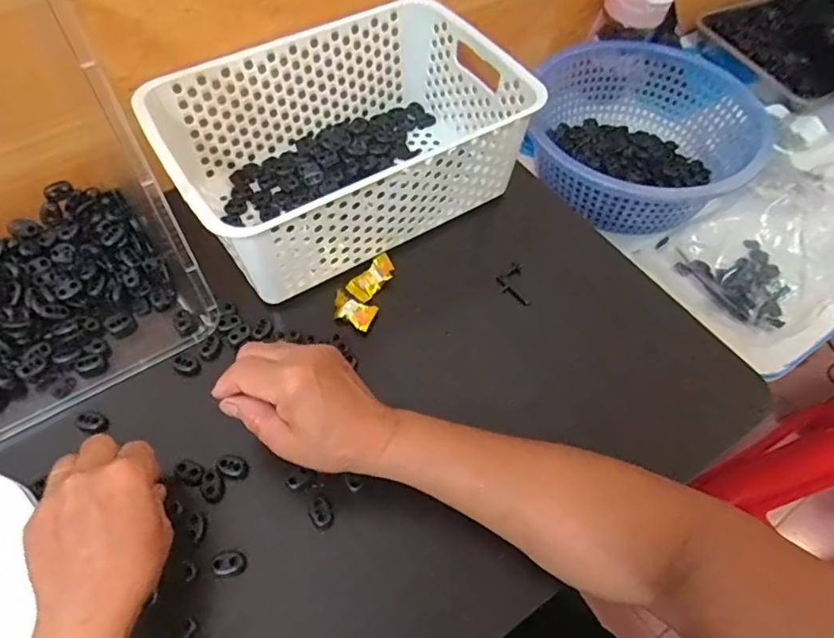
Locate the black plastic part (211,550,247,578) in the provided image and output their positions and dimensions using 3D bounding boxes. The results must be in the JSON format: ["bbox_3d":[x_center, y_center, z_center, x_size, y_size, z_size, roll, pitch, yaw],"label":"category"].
[{"bbox_3d":[-0.125,0.163,0.375,0.022,0.009,0.015,-11,58,-9],"label":"black plastic part"}]

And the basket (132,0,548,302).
[{"bbox_3d":[-0.068,-0.161,0.524,0.300,0.112,0.205,-28,62,-19],"label":"basket"}]

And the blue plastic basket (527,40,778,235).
[{"bbox_3d":[0.260,-0.212,0.679,0.268,0.105,0.271,1,57,-2],"label":"blue plastic basket"}]

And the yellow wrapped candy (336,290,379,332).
[{"bbox_3d":[-0.055,-0.009,0.484,0.041,0.013,0.027,24,59,13],"label":"yellow wrapped candy"}]

